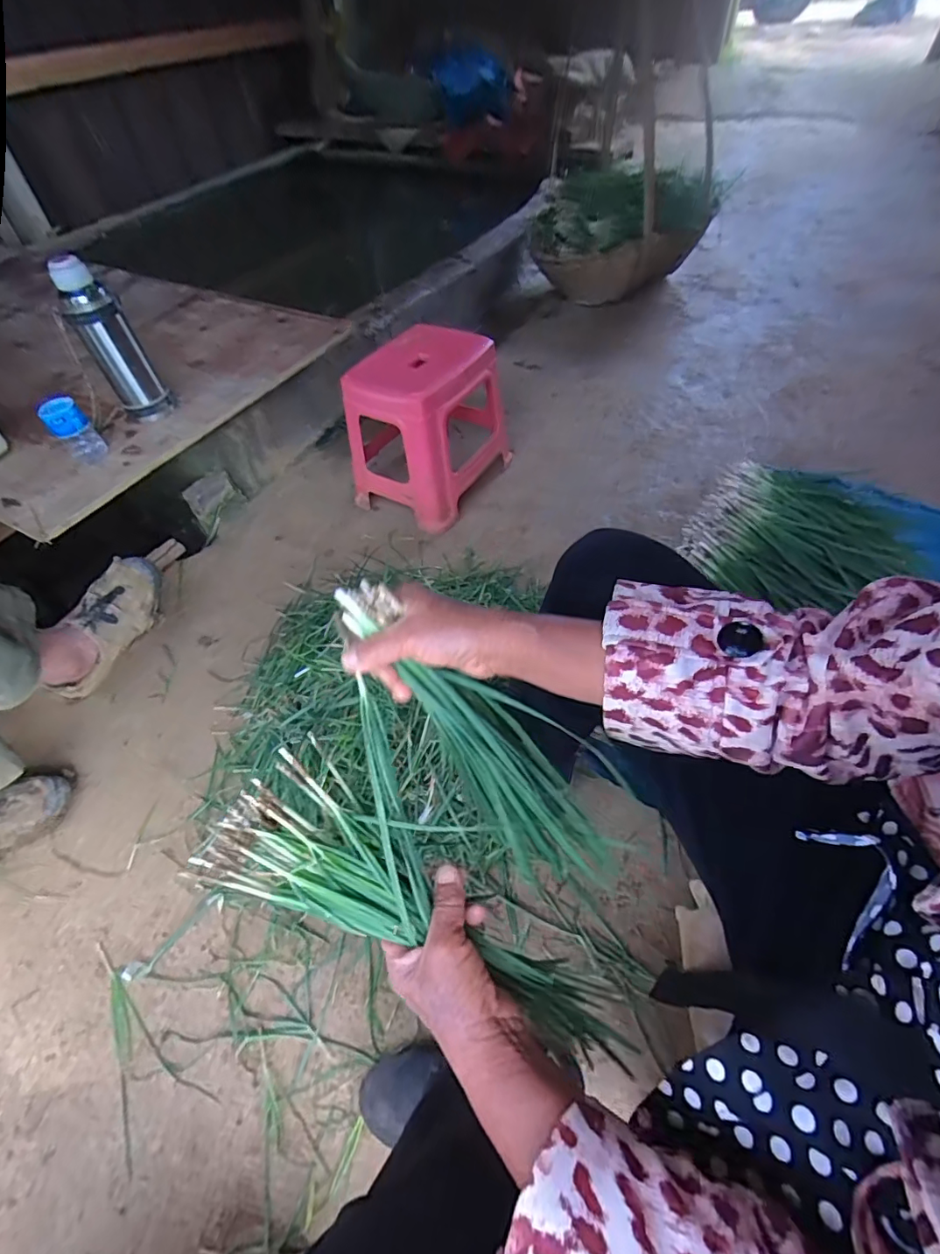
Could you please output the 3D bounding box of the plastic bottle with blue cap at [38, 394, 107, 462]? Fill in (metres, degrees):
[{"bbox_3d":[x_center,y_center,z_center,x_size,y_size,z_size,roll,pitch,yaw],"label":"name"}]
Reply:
[{"bbox_3d":[-0.789,-0.392,1.015,0.073,0.109,0.062,-32,59,-18],"label":"plastic bottle with blue cap"}]

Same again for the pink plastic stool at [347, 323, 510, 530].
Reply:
[{"bbox_3d":[-0.103,-0.475,1.205,0.272,0.324,0.340,22,58,18],"label":"pink plastic stool"}]

